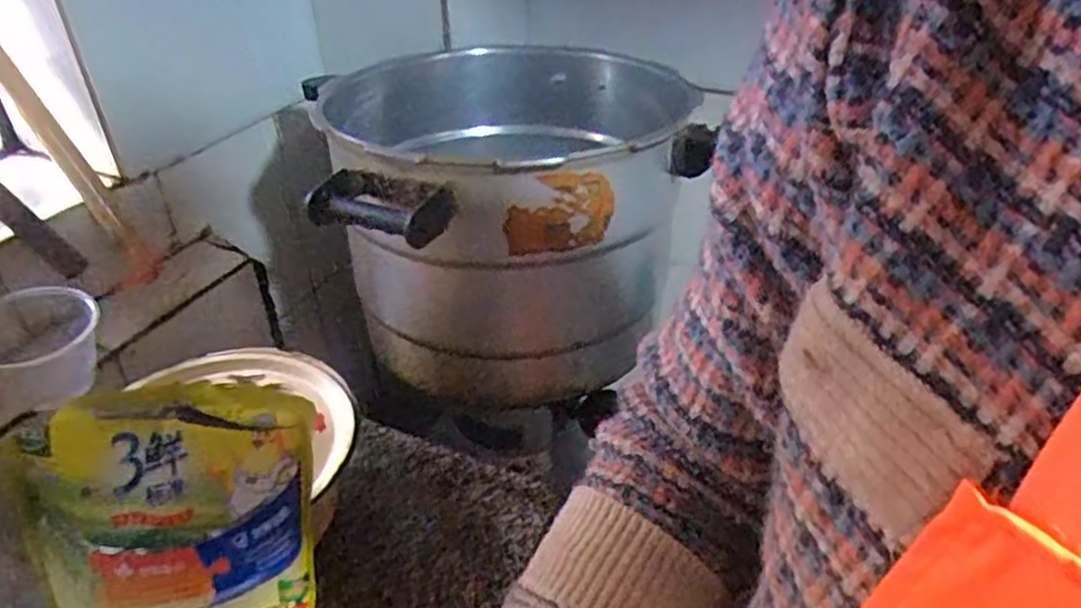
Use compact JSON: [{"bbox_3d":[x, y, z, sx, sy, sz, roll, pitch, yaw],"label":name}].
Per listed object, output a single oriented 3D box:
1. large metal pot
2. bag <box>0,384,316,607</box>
[{"bbox_3d":[-0.008,-0.109,0.826,0.433,0.257,0.379,-9,36,-11],"label":"large metal pot"},{"bbox_3d":[-0.261,0.201,0.526,0.197,0.283,0.047,-4,8,-7],"label":"bag"}]

